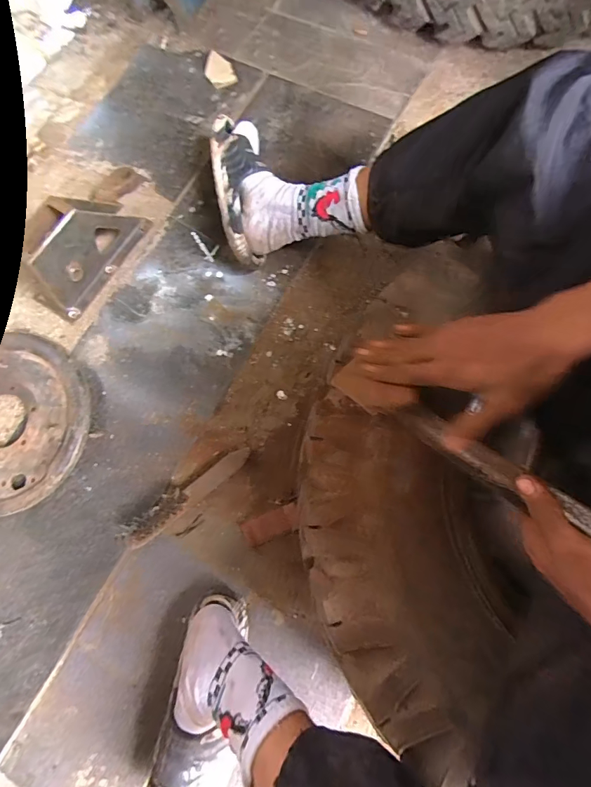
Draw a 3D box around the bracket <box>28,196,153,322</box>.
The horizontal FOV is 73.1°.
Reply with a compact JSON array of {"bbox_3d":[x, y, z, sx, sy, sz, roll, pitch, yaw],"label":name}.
[{"bbox_3d":[-0.380,-0.266,0.693,0.087,0.131,0.239,30,78,7],"label":"bracket"}]

